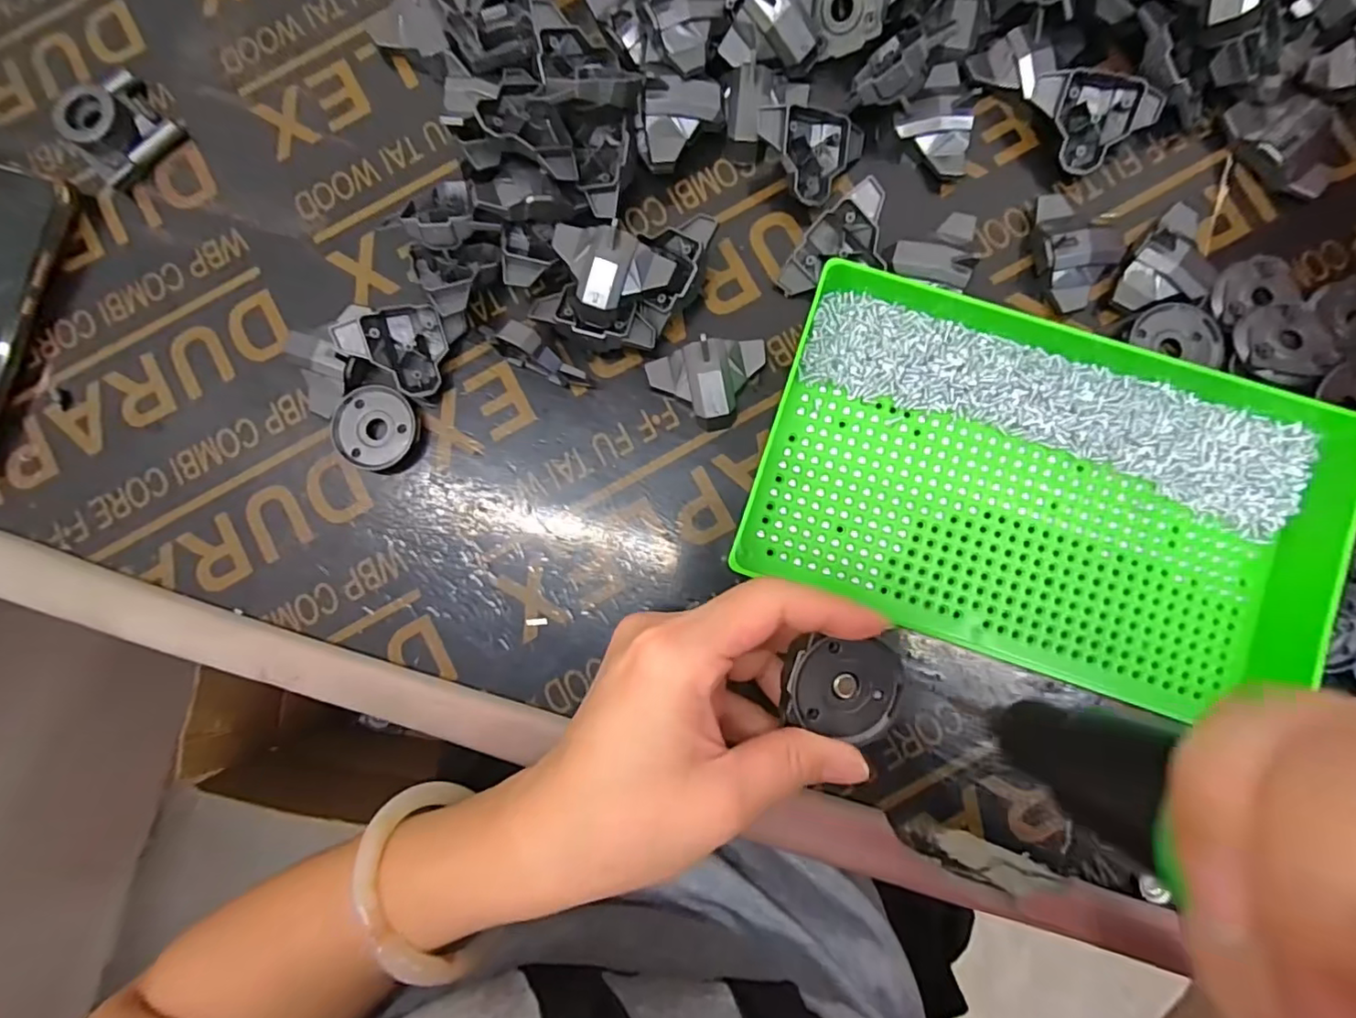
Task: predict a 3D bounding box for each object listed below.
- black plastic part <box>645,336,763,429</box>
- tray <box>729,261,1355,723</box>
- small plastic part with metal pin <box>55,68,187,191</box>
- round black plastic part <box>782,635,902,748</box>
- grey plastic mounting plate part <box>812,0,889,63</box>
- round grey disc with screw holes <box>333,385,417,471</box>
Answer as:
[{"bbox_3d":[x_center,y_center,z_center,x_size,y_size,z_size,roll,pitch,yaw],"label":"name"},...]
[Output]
[{"bbox_3d":[0.014,-0.063,0.289,0.057,0.018,0.042,0,85,2],"label":"black plastic part"},{"bbox_3d":[0.164,-0.008,0.268,0.249,0.036,0.154,18,86,4],"label":"tray"},{"bbox_3d":[-0.305,-0.207,0.313,0.046,0.025,0.049,-41,85,-2],"label":"small plastic part with metal pin"},{"bbox_3d":[0.061,0.066,0.212,0.044,0.012,0.036,4,85,3],"label":"round black plastic part"},{"bbox_3d":[0.086,-0.252,0.288,0.036,0.005,0.040,-2,129,16],"label":"grey plastic mounting plate part"},{"bbox_3d":[-0.156,-0.042,0.298,0.039,0.009,0.042,0,85,2],"label":"round grey disc with screw holes"}]

